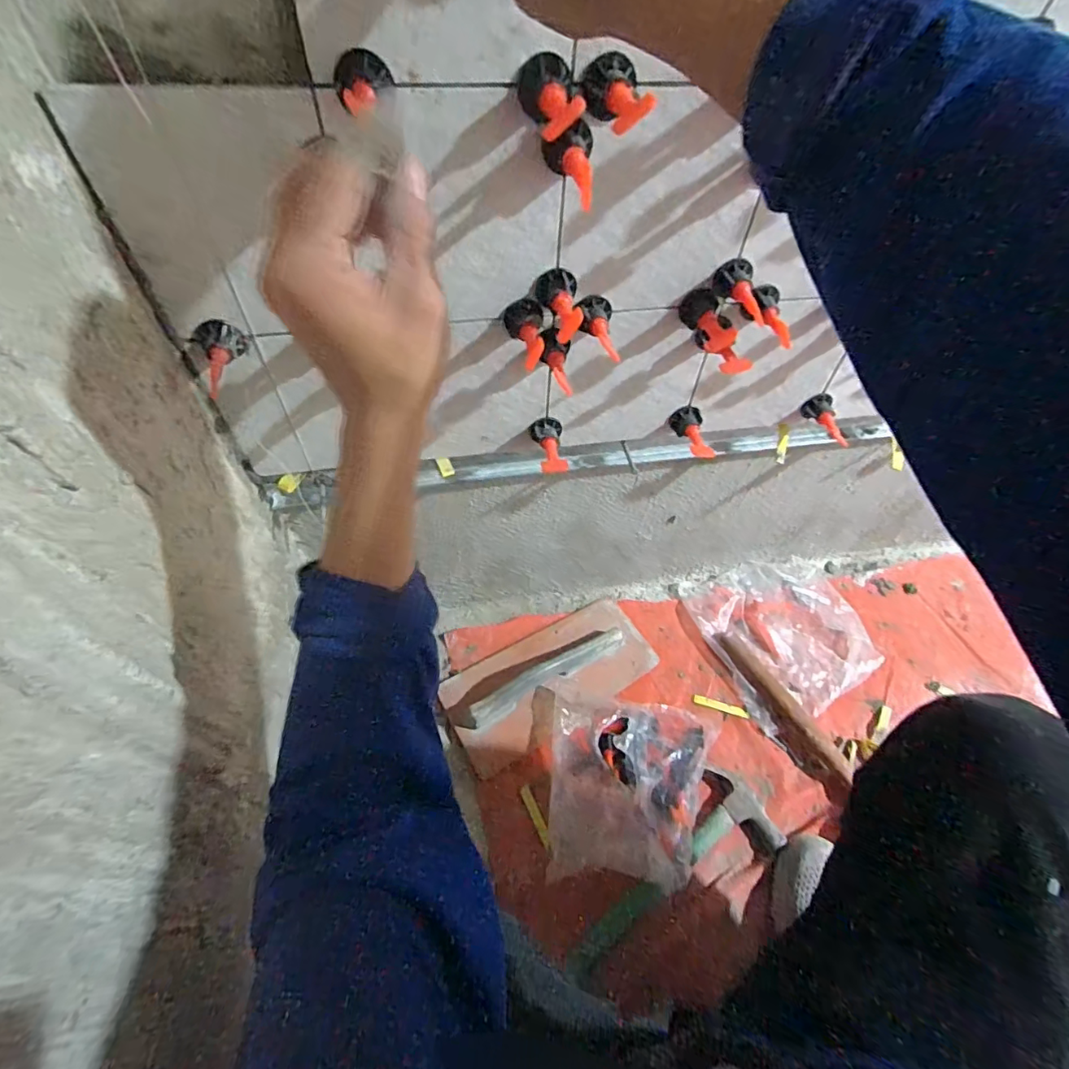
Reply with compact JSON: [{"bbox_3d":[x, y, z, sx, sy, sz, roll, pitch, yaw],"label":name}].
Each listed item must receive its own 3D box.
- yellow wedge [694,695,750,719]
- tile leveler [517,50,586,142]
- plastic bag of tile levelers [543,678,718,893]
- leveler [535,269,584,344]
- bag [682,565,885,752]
[{"bbox_3d":[0.273,0.251,0.777,0.079,0.008,0.011,17,55,9],"label":"yellow wedge"},{"bbox_3d":[0.008,-0.245,0.301,0.032,0.028,0.059,-1,54,-4],"label":"tile leveler"},{"bbox_3d":[0.126,0.314,0.688,0.212,0.069,0.231,7,54,2],"label":"plastic bag of tile levelers"},{"bbox_3d":[0.018,-0.171,0.400,0.031,0.026,0.054,0,54,-3],"label":"leveler"},{"bbox_3d":[0.393,0.151,0.840,0.239,0.033,0.242,-19,57,-16],"label":"bag"}]

